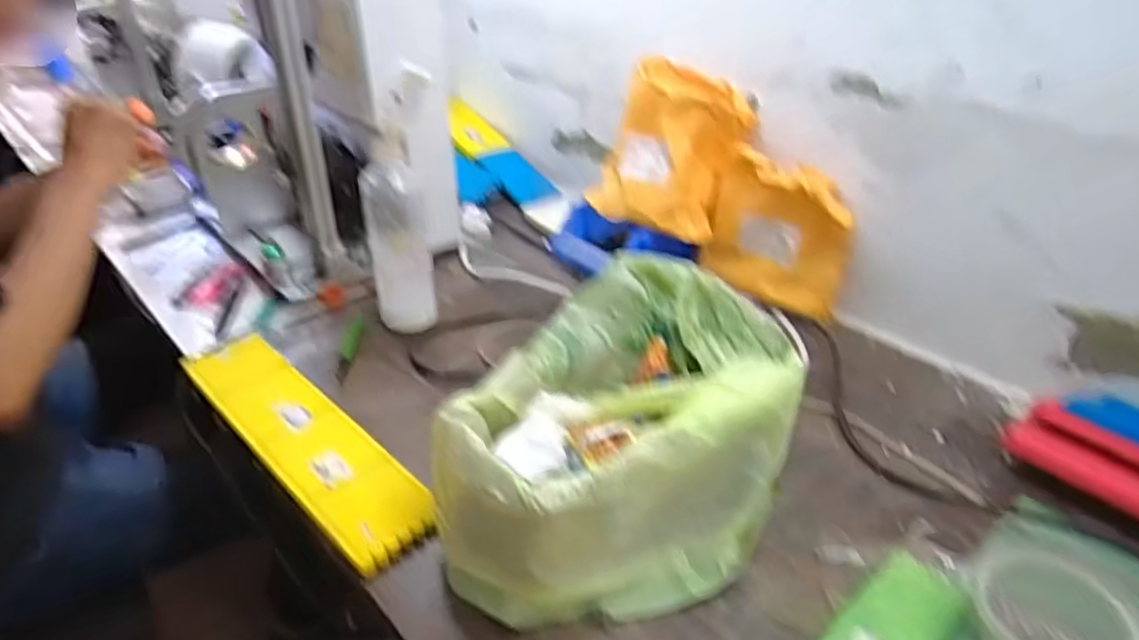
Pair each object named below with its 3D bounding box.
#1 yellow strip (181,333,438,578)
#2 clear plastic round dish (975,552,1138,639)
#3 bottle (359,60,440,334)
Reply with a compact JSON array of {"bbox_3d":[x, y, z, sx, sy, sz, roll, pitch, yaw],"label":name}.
[{"bbox_3d":[-0.244,0.104,0.646,0.335,0.019,0.083,29,43,35],"label":"yellow strip"},{"bbox_3d":[0.325,0.198,0.472,0.101,0.037,0.098,-26,42,-34],"label":"clear plastic round dish"},{"bbox_3d":[-0.182,-0.108,0.763,0.072,0.257,0.060,-9,35,-14],"label":"bottle"}]

